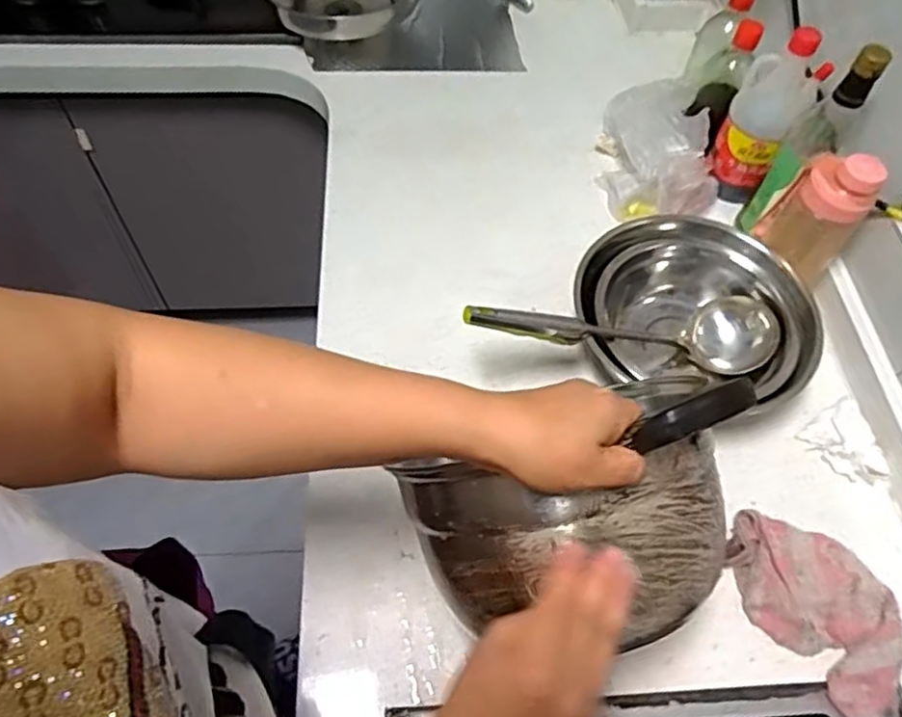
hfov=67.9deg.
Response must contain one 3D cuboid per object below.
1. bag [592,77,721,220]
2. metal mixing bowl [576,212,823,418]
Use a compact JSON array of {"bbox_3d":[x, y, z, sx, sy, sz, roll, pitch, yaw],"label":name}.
[{"bbox_3d":[0.267,-0.254,0.833,0.134,0.099,0.143,1,58,-2],"label":"bag"},{"bbox_3d":[0.251,-0.059,0.716,0.221,0.110,0.210,1,58,-2],"label":"metal mixing bowl"}]

